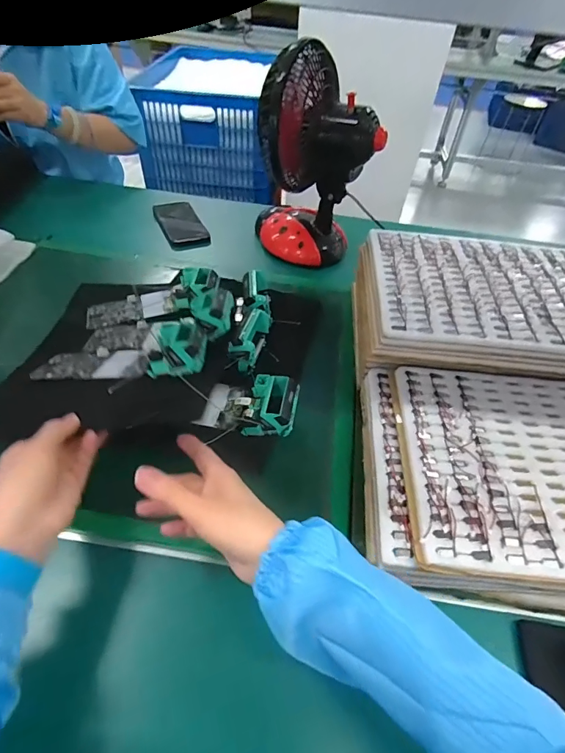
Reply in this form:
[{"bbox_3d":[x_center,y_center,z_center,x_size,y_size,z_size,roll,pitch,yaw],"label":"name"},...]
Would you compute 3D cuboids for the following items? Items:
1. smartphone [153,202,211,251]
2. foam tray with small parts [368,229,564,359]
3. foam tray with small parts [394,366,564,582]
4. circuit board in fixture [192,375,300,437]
[{"bbox_3d":[-0.206,-0.310,0.853,0.087,0.012,0.165,-17,54,-20],"label":"smartphone"},{"bbox_3d":[0.279,-0.121,0.570,0.309,0.026,0.240,6,47,-1],"label":"foam tray with small parts"},{"bbox_3d":[0.287,0.091,0.442,0.313,0.020,0.241,8,47,0],"label":"foam tray with small parts"},{"bbox_3d":[-0.041,0.035,0.518,0.115,0.050,0.069,10,49,2],"label":"circuit board in fixture"}]

